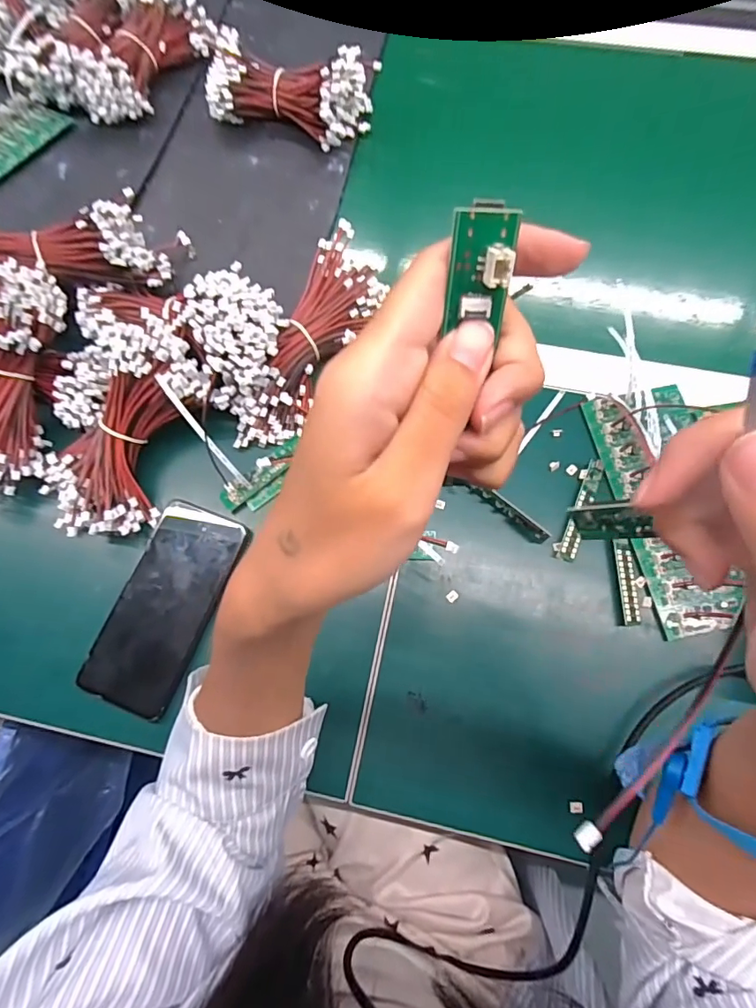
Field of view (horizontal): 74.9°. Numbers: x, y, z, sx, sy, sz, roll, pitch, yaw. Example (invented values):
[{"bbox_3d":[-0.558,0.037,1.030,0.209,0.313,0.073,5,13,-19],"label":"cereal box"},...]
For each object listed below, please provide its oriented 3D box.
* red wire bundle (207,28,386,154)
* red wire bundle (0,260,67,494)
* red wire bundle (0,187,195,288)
[{"bbox_3d":[-0.089,-0.424,0.506,0.166,0.056,0.080,11,73,5],"label":"red wire bundle"},{"bbox_3d":[-0.298,-0.097,0.389,0.071,0.068,0.186,19,94,8],"label":"red wire bundle"},{"bbox_3d":[-0.248,-0.223,0.412,0.171,0.060,0.067,-6,72,-18],"label":"red wire bundle"}]

